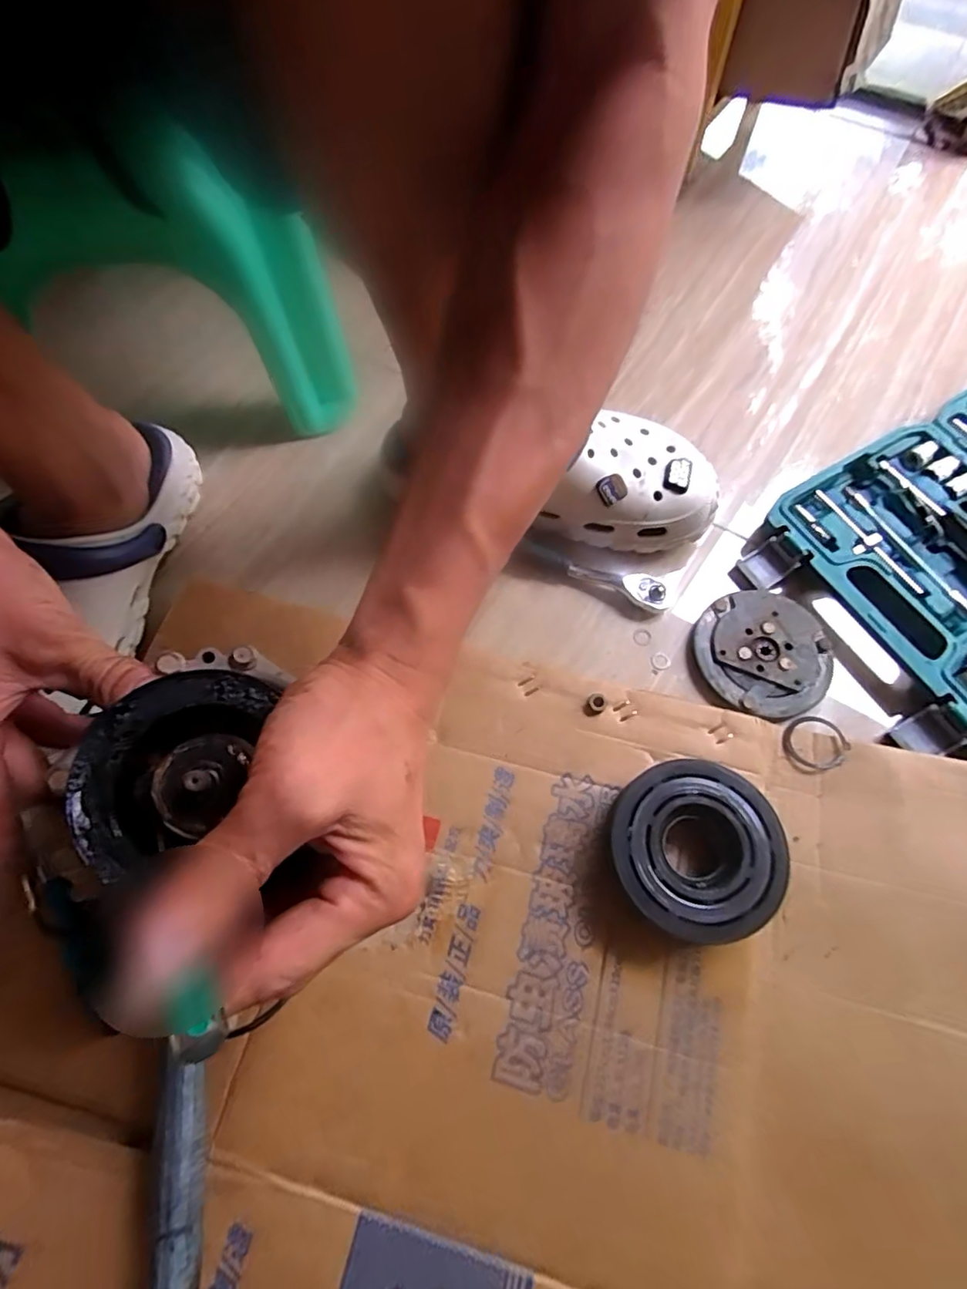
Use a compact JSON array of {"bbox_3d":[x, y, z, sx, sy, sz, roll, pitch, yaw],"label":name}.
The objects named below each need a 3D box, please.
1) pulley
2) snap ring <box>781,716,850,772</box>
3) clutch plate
[{"bbox_3d":[0.128,0.128,0.354,0.097,0.037,0.097,-1,65,1],"label":"pulley"},{"bbox_3d":[0.233,0.070,0.401,0.039,0.004,0.040,-3,73,11],"label":"snap ring"},{"bbox_3d":[0.214,0.006,0.437,0.097,0.013,0.098,-1,65,1],"label":"clutch plate"}]

